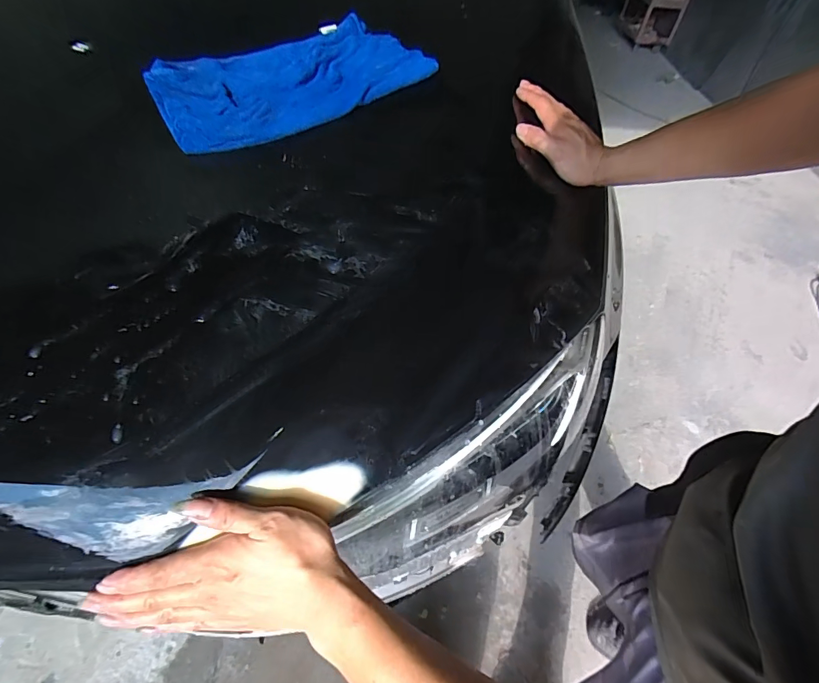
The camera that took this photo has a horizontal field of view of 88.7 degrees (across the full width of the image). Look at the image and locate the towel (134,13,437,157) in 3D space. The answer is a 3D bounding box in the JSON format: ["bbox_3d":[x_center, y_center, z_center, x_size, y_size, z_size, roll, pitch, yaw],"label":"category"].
[{"bbox_3d":[-0.143,-0.342,0.541,0.357,0.019,0.175,-34,71,-24],"label":"towel"}]

